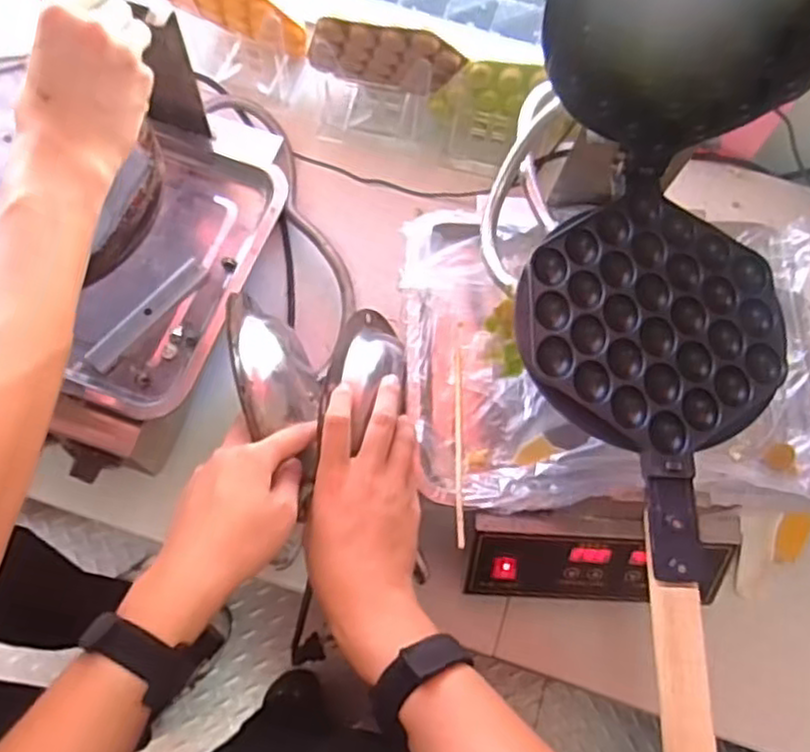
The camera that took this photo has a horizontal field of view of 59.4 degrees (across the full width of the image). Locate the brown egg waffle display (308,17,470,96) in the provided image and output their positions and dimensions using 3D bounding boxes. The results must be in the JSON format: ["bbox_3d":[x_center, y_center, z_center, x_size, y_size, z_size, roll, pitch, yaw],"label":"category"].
[{"bbox_3d":[-0.022,-0.318,0.711,0.155,0.093,0.029,17,70,4],"label":"brown egg waffle display"}]

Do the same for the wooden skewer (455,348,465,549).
[{"bbox_3d":[0.044,0.050,0.564,0.007,0.011,0.167,2,70,-2],"label":"wooden skewer"}]

